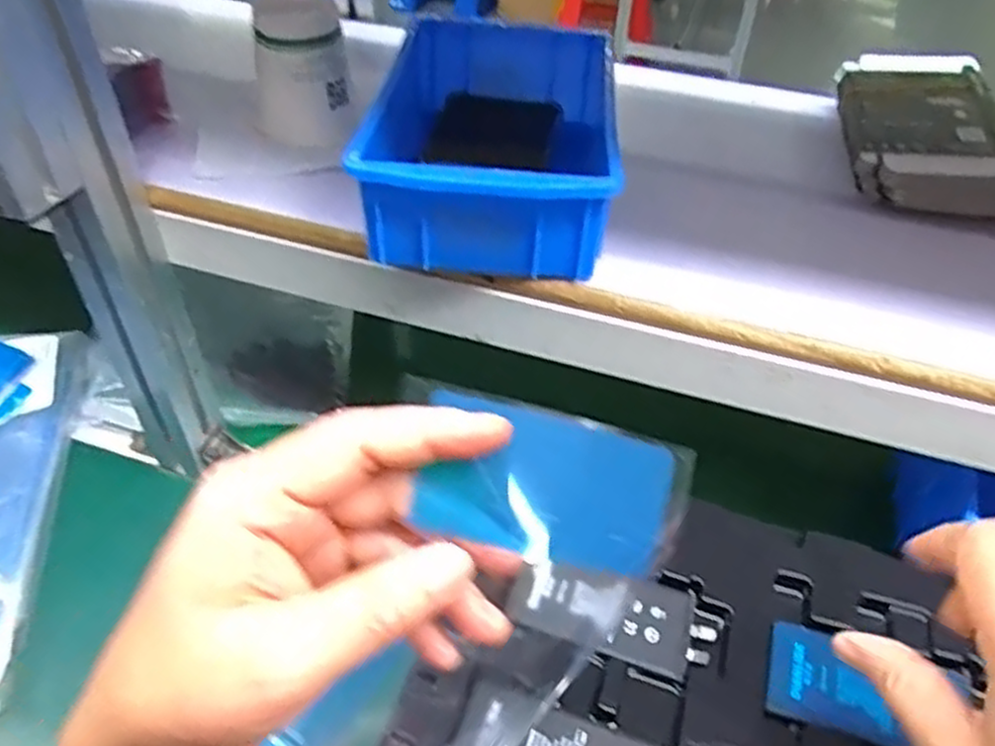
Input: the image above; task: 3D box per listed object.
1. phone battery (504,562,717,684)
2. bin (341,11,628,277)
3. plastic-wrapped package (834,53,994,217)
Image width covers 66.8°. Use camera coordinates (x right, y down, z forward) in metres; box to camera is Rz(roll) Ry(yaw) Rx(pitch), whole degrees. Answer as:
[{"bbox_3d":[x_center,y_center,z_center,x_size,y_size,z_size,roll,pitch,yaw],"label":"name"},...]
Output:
[{"bbox_3d":[0.053,0.112,0.352,0.091,0.004,0.041,18,49,6],"label":"phone battery"},{"bbox_3d":[-0.008,-0.136,0.442,0.130,0.067,0.194,4,44,0],"label":"bin"},{"bbox_3d":[0.276,-0.164,0.494,0.092,0.035,0.178,11,44,8],"label":"plastic-wrapped package"}]

